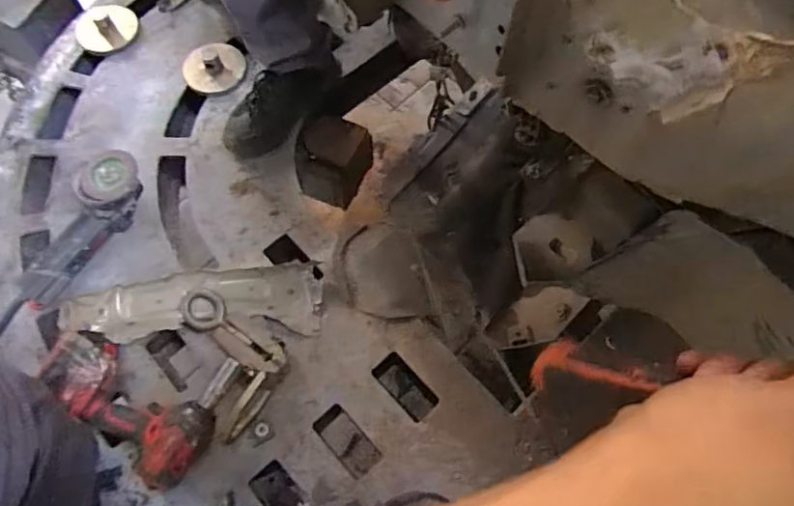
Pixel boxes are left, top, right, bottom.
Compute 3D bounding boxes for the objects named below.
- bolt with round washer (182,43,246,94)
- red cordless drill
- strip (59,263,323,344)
[{"bbox_3d":[-0.365,-0.369,1.110,0.117,0.040,0.110,0,67,-1],"label":"bolt with round washer"},{"bbox_3d":[-0.391,0.224,0.815,0.272,0.073,0.122,34,71,13],"label":"red cordless drill"},{"bbox_3d":[-0.337,0.093,0.917,0.421,0.034,0.119,-6,67,-4],"label":"strip"}]

